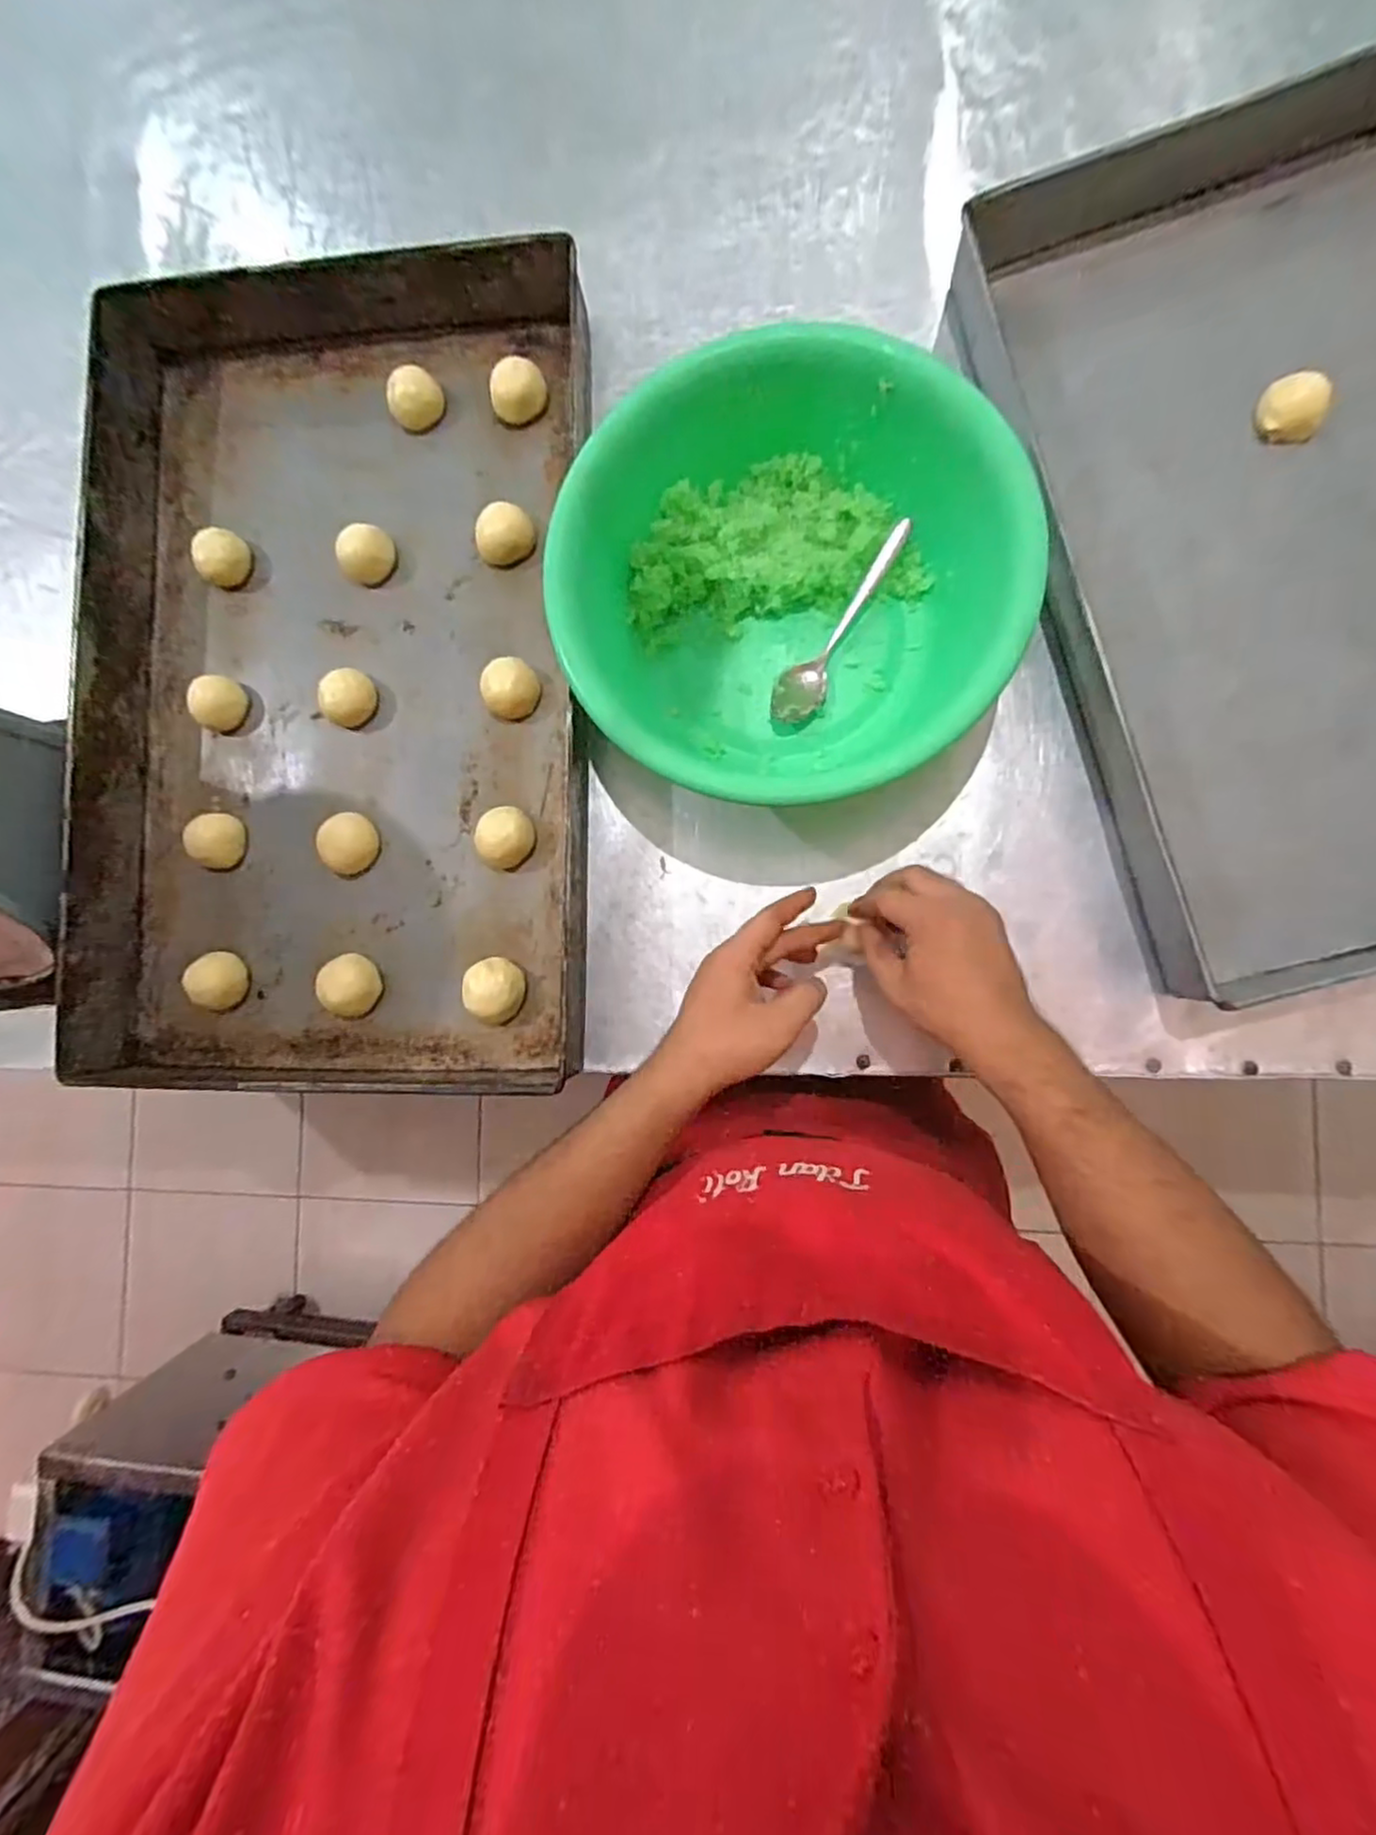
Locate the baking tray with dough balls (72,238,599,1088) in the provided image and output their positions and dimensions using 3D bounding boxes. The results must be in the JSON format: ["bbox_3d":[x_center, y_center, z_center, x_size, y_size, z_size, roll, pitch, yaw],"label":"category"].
[{"bbox_3d":[-0.305,-0.213,0.573,0.440,0.054,0.712,0,88,6],"label":"baking tray with dough balls"}]

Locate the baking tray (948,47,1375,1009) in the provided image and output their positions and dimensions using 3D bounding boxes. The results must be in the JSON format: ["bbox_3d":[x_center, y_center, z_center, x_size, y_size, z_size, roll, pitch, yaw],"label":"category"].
[{"bbox_3d":[0.453,-0.271,0.486,0.372,0.069,0.603,-17,86,5],"label":"baking tray"}]

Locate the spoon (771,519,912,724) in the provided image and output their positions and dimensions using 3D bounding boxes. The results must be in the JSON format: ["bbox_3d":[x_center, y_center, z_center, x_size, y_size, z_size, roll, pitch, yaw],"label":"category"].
[{"bbox_3d":[0.117,-0.230,0.539,0.037,0.027,0.171,30,91,7],"label":"spoon"}]

